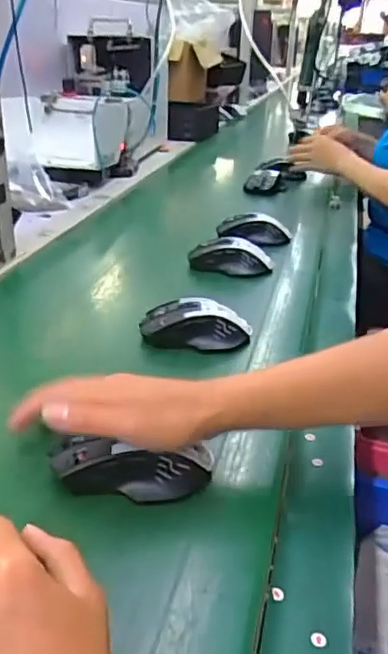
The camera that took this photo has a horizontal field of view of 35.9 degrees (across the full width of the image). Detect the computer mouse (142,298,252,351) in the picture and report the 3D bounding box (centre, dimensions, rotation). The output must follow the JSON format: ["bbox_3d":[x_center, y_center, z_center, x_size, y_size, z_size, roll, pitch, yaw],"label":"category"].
[{"bbox_3d":[0.003,-0.002,0.629,0.118,0.039,0.060,2,27,-2],"label":"computer mouse"}]

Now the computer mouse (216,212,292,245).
[{"bbox_3d":[0.097,-0.154,0.942,0.117,0.038,0.060,2,27,-2],"label":"computer mouse"}]

